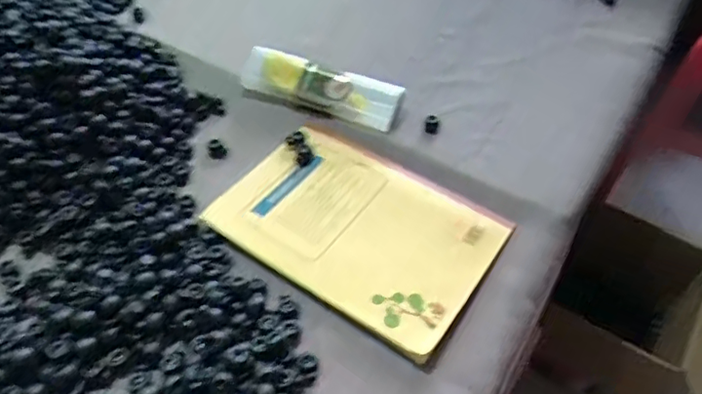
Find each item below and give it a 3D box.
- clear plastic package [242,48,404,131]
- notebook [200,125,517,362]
[{"bbox_3d":[-0.030,-0.101,0.533,0.156,0.030,0.033,23,53,17],"label":"clear plastic package"},{"bbox_3d":[0.007,0.019,0.456,0.200,0.009,0.141,29,55,21],"label":"notebook"}]

